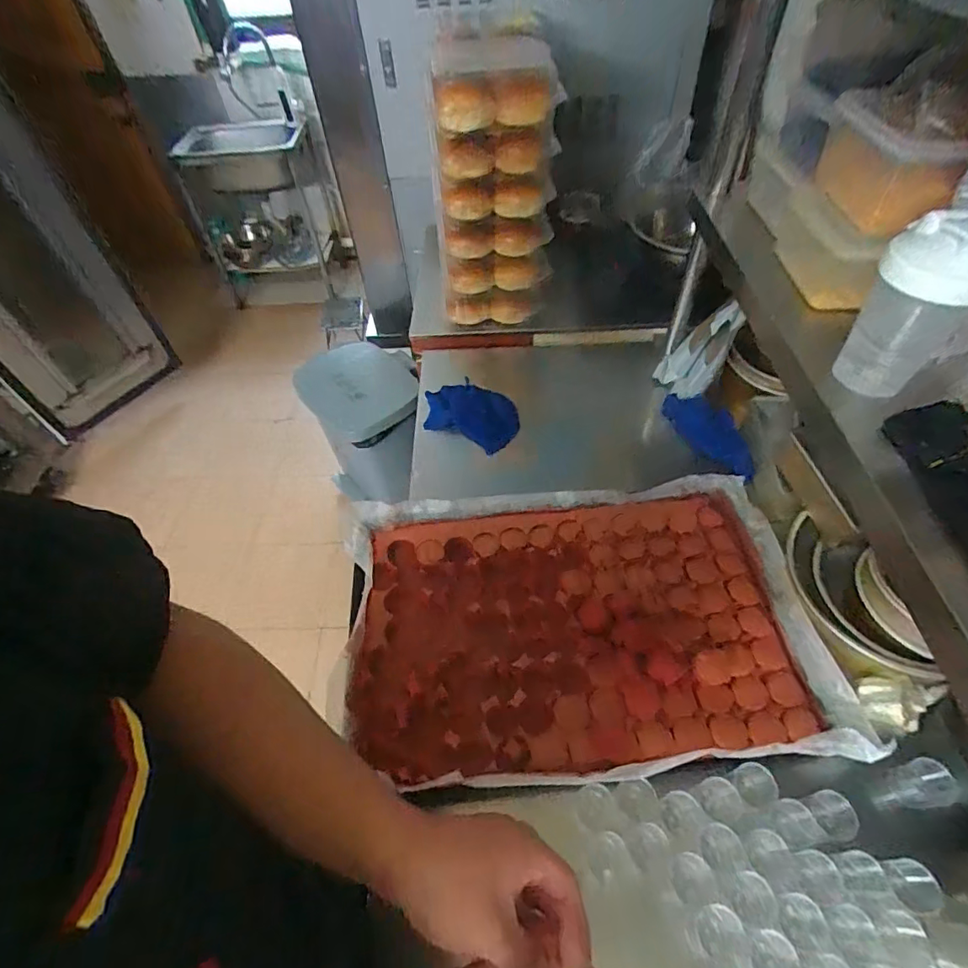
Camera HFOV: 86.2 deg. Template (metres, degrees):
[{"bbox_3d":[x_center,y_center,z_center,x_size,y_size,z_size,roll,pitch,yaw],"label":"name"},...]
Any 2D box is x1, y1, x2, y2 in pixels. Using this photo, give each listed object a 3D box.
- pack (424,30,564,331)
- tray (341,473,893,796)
[{"bbox_3d":[0.019,-0.538,0.982,0.212,0.471,0.097,-6,49,-3],"label":"pack"},{"bbox_3d":[0.128,0.179,0.721,0.621,0.048,0.411,-6,52,0],"label":"tray"}]

